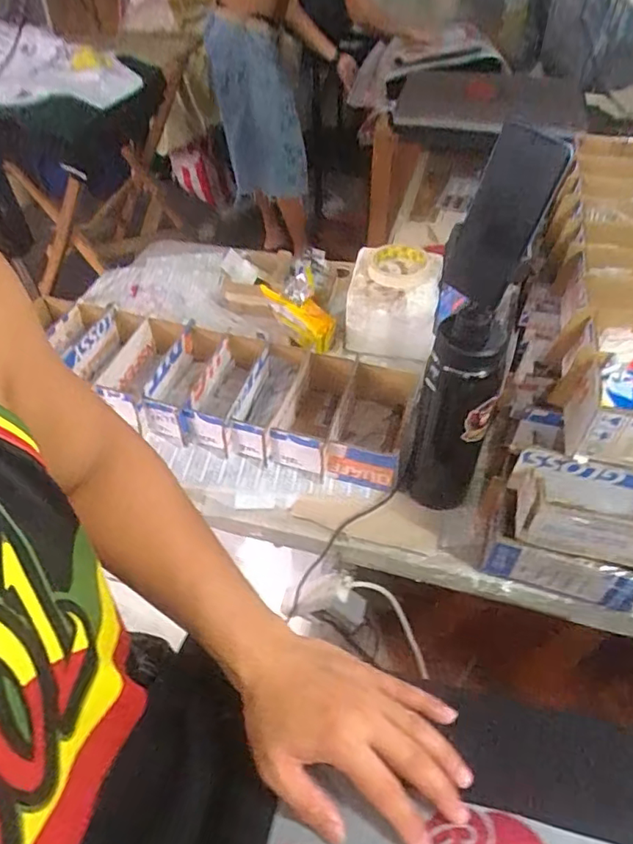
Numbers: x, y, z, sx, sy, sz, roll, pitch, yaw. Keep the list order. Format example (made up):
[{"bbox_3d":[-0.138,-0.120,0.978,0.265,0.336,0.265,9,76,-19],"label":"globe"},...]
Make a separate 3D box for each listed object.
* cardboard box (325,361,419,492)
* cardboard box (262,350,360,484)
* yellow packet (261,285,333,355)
[{"bbox_3d":[0.077,0.002,0.744,0.094,0.068,0.169,12,49,11],"label":"cardboard box"},{"bbox_3d":[-0.003,-0.016,0.762,0.088,0.072,0.172,12,49,12],"label":"cardboard box"},{"bbox_3d":[-0.031,-0.169,0.878,0.147,0.053,0.052,38,57,14],"label":"yellow packet"}]

